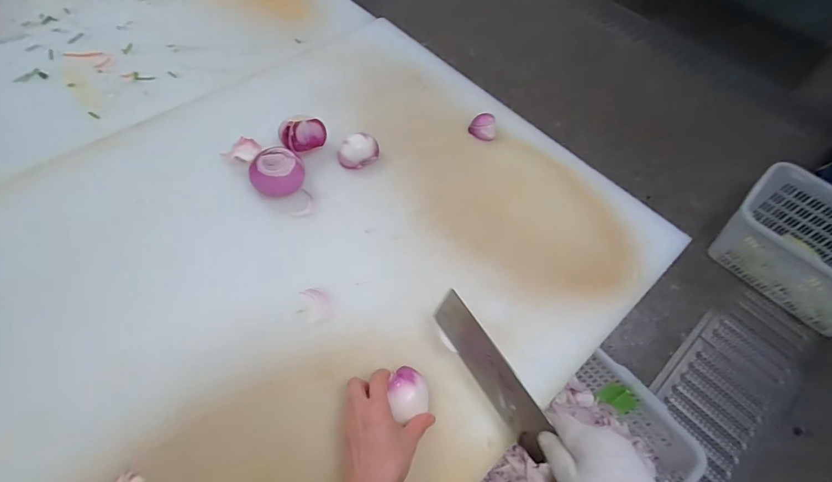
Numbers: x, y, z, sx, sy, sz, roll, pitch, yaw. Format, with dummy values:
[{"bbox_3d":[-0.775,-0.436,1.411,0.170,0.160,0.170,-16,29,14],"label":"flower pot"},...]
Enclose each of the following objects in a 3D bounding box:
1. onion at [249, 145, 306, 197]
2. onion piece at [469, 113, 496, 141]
[{"bbox_3d":[-0.221,-0.110,0.659,0.067,0.049,0.079,33,61,16],"label":"onion"},{"bbox_3d":[0.126,-0.214,0.759,0.049,0.022,0.050,16,58,6],"label":"onion piece"}]

